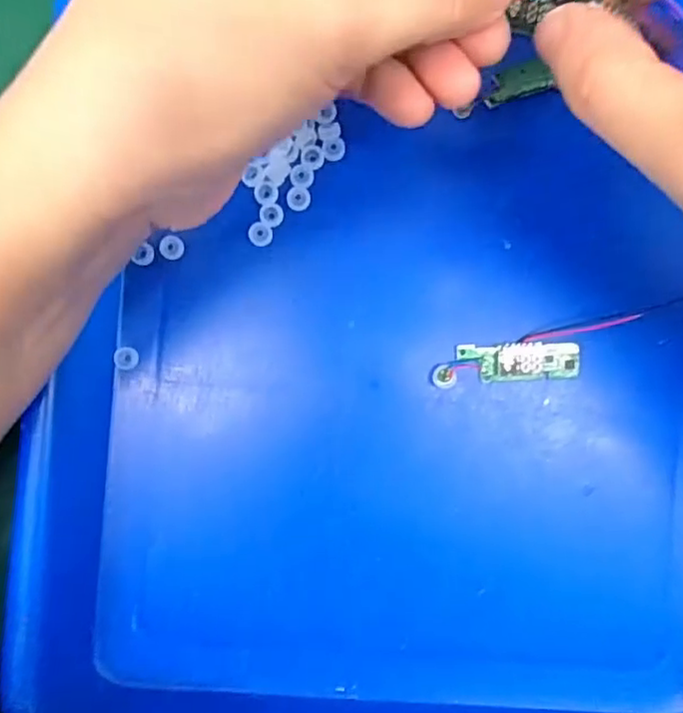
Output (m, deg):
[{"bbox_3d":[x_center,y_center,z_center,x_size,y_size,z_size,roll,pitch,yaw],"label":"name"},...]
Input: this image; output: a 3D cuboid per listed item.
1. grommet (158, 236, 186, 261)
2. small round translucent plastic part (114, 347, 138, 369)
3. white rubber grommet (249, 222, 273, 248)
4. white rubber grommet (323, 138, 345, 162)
[{"bbox_3d":[-0.058,-0.037,0.216,0.008,0.004,0.008,0,87,-3],"label":"grommet"},{"bbox_3d":[-0.073,0.001,0.214,0.006,0.004,0.008,3,87,-3],"label":"small round translucent plastic part"},{"bbox_3d":[-0.028,-0.041,0.214,0.008,0.004,0.008,0,87,-3],"label":"white rubber grommet"},{"bbox_3d":[-0.003,-0.070,0.215,0.008,0.004,0.007,-11,88,-3],"label":"white rubber grommet"}]

